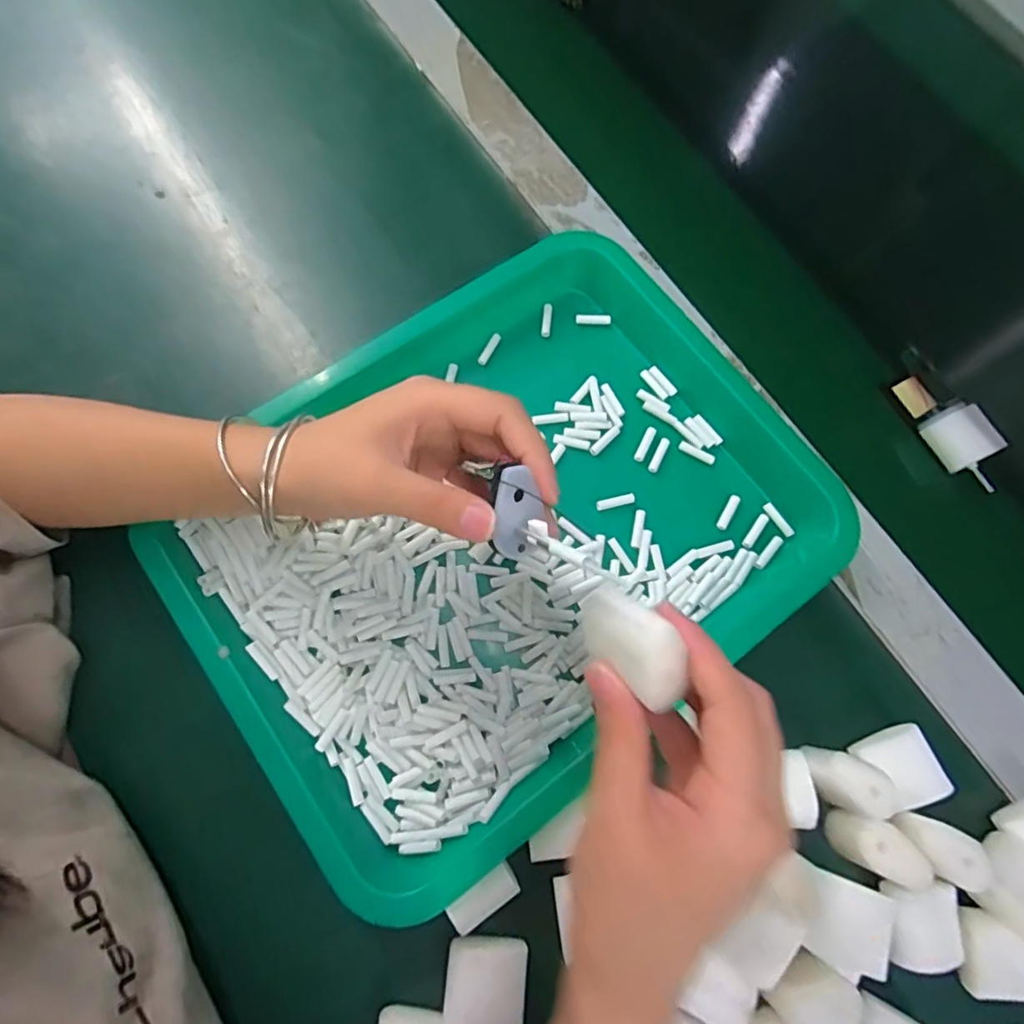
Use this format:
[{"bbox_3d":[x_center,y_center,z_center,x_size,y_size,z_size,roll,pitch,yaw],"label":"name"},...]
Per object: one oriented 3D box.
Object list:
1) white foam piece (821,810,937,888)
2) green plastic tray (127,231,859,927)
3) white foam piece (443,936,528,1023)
[{"bbox_3d":[0.178,0.164,0.280,0.039,0.027,0.023,22,74,4],"label":"white foam piece"},{"bbox_3d":[0.000,0.009,0.321,0.343,0.032,0.268,-32,77,-11],"label":"green plastic tray"},{"bbox_3d":[-0.012,0.219,0.263,0.037,0.017,0.034,-1,74,-3],"label":"white foam piece"}]

